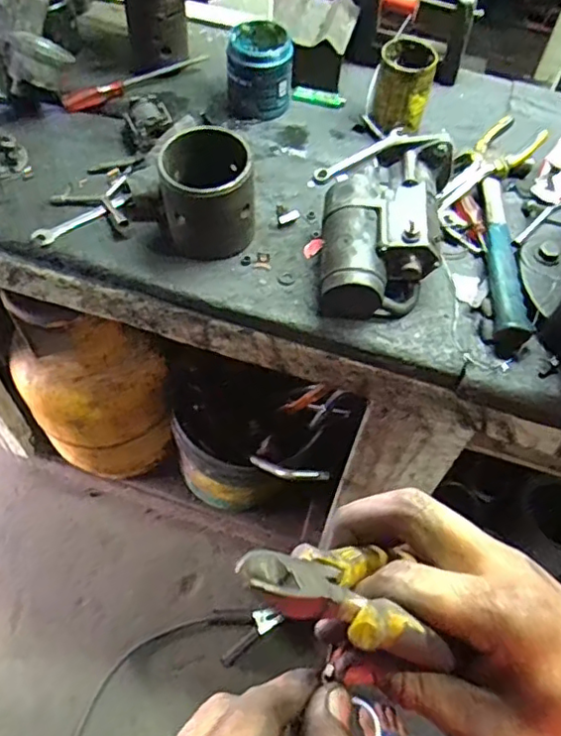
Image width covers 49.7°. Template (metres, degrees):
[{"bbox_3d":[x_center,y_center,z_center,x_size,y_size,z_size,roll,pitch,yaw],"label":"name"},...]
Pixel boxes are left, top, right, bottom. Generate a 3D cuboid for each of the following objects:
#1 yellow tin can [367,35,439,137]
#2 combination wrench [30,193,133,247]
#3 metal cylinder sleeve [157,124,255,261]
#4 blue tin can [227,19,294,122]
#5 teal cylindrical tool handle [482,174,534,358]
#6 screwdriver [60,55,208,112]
[{"bbox_3d":[0.170,-0.400,0.862,0.080,0.099,0.088,12,58,4],"label":"yellow tin can"},{"bbox_3d":[-0.260,-0.199,0.800,0.136,0.011,0.027,-32,65,-21],"label":"combination wrench"},{"bbox_3d":[-0.084,-0.205,0.738,0.113,0.126,0.087,-5,59,-7],"label":"metal cylinder sleeve"},{"bbox_3d":[-0.030,-0.436,0.893,0.088,0.105,0.087,2,58,-3],"label":"blue tin can"},{"bbox_3d":[0.277,-0.140,0.752,0.039,0.036,0.276,7,58,1],"label":"teal cylindrical tool handle"},{"bbox_3d":[-0.221,-0.444,0.943,0.239,0.027,0.032,-25,63,-17],"label":"screwdriver"}]

